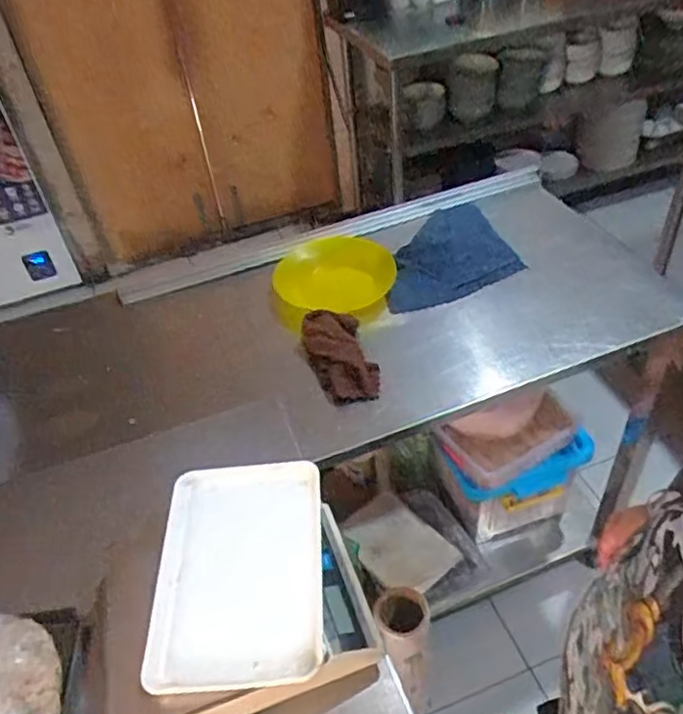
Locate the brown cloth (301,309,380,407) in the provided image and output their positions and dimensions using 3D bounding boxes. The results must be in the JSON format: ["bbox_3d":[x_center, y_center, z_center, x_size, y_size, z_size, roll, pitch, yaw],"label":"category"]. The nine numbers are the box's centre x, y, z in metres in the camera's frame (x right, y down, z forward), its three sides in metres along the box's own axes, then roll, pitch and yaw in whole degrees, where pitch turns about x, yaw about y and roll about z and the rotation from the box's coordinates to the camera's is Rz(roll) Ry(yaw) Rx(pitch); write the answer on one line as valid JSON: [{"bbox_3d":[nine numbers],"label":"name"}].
[{"bbox_3d":[-0.003,-0.005,1.014,0.107,0.051,0.167,-15,43,-9],"label":"brown cloth"}]

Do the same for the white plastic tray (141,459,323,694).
[{"bbox_3d":[-0.094,0.201,0.608,0.144,0.042,0.216,-5,43,2],"label":"white plastic tray"}]

